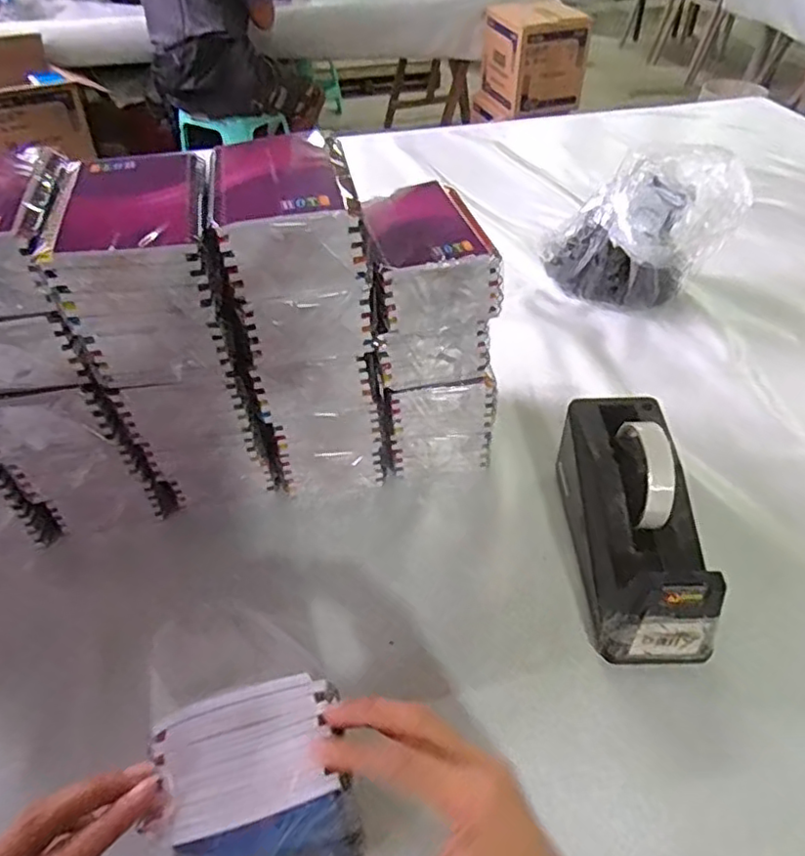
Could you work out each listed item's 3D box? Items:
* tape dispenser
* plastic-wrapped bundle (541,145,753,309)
[{"bbox_3d":[0.183,0.070,0.501,0.082,0.111,0.203,-2,45,0],"label":"tape dispenser"},{"bbox_3d":[0.285,-0.230,0.767,0.198,0.166,0.140,18,48,19],"label":"plastic-wrapped bundle"}]

